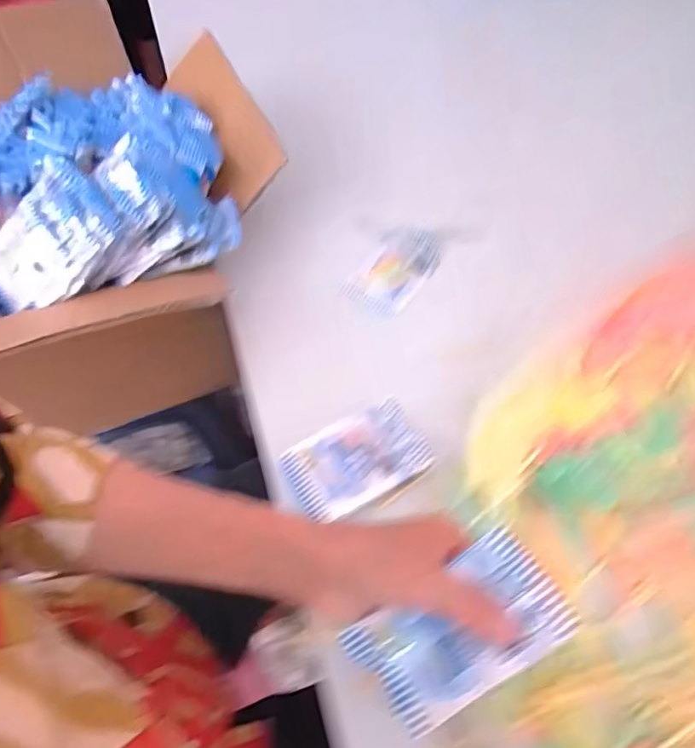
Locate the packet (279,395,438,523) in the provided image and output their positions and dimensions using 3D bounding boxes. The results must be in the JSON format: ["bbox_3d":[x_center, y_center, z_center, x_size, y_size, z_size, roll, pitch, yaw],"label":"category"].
[{"bbox_3d":[0.009,0.070,0.443,0.112,0.010,0.068,-26,65,-15],"label":"packet"}]

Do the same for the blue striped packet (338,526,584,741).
[{"bbox_3d":[0.060,0.142,0.291,0.115,0.008,0.062,-37,68,8],"label":"blue striped packet"}]

